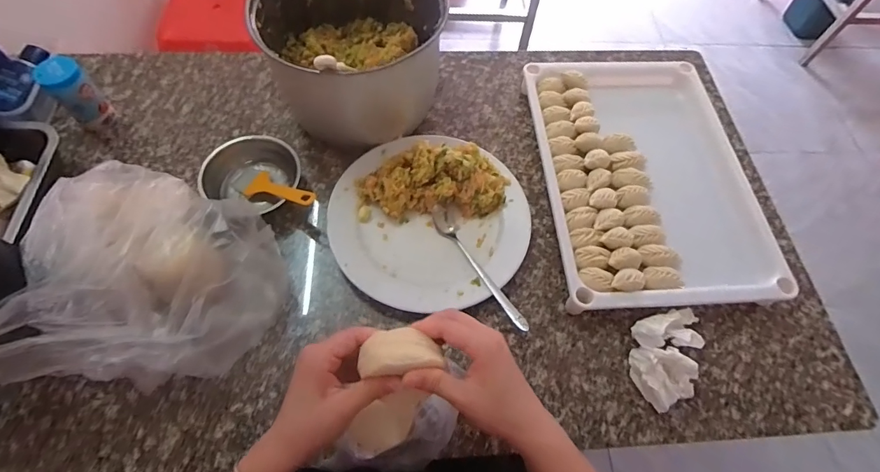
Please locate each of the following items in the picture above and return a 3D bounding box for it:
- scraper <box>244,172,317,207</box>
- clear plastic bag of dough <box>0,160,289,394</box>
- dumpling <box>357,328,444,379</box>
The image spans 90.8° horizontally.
[{"bbox_3d":[-0.197,-0.056,0.542,0.124,0.012,0.036,16,60,32],"label":"scraper"},{"bbox_3d":[-0.299,0.038,0.461,0.236,0.110,0.228,0,62,-3],"label":"clear plastic bag of dough"},{"bbox_3d":[-0.031,0.091,0.347,0.063,0.020,0.037,-5,63,-5],"label":"dumpling"}]

